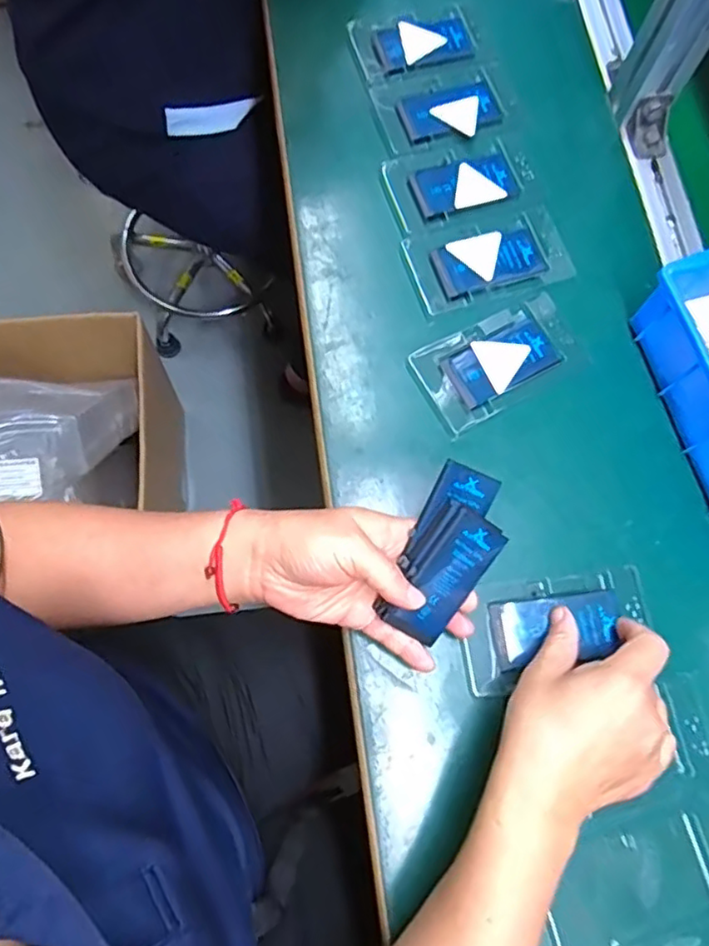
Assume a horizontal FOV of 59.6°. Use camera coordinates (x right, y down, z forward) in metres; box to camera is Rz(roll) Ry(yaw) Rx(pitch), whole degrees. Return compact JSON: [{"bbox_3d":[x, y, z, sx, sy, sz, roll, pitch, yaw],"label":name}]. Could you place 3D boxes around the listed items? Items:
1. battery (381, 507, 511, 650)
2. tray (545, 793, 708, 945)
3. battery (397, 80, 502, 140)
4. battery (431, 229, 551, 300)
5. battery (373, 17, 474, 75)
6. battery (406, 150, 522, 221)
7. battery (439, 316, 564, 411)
[{"bbox_3d":[0.059,0.067,0.386,0.045,0.007,0.083,33,93,-26],"label":"battery"},{"bbox_3d":[0.179,0.254,0.378,0.127,0.013,0.075,-18,75,-5],"label":"tray"},{"bbox_3d":[0.083,-0.314,0.532,0.087,0.004,0.044,-19,75,-5],"label":"battery"},{"bbox_3d":[0.108,-0.168,0.497,0.086,0.004,0.043,-17,75,-5],"label":"battery"},{"bbox_3d":[0.062,-0.382,0.551,0.084,0.006,0.048,-16,75,-5],"label":"battery"},{"bbox_3d":[0.091,-0.239,0.513,0.085,0.004,0.046,-17,75,-5],"label":"battery"},{"bbox_3d":[0.112,-0.085,0.471,0.084,0.006,0.043,-29,77,-8],"label":"battery"}]

